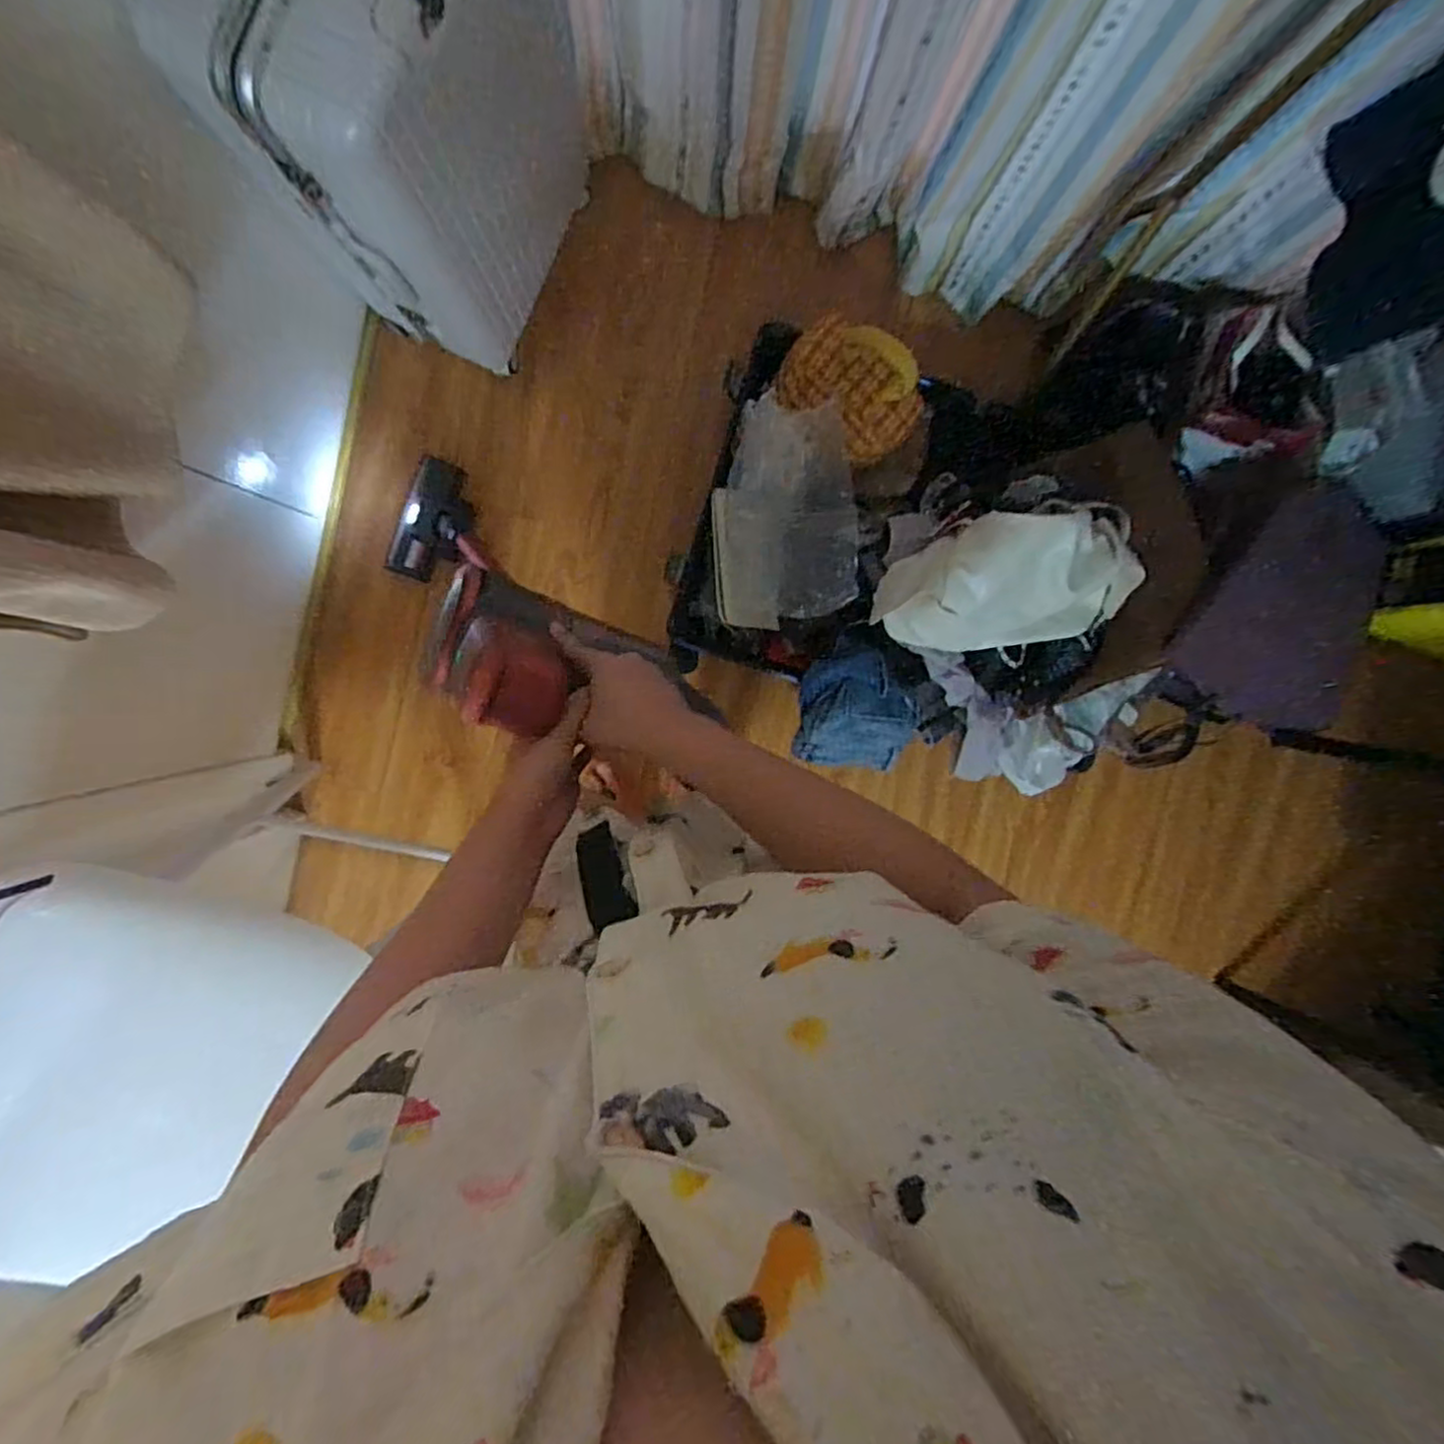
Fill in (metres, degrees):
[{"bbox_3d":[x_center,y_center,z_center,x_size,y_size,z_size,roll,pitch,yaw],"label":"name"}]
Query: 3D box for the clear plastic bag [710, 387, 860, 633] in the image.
[{"bbox_3d":[0.096,-0.334,1.149,0.248,0.042,0.362,1,106,25],"label":"clear plastic bag"}]

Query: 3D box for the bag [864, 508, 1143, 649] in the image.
[{"bbox_3d":[0.411,-0.196,1.006,0.343,0.150,0.198,3,99,-3],"label":"bag"}]

